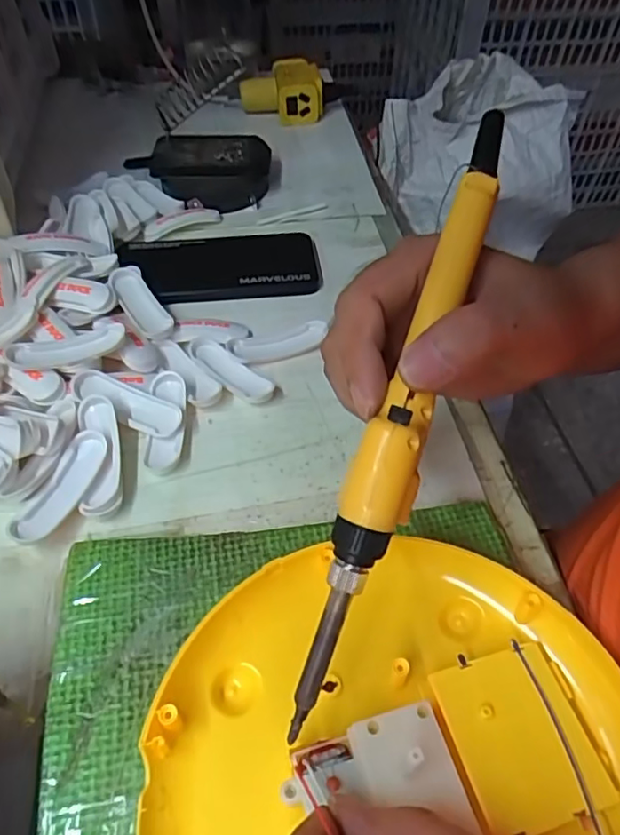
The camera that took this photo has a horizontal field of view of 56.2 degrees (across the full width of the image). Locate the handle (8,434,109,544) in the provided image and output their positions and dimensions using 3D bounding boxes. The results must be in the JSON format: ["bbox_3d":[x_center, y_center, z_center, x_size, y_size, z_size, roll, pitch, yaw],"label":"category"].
[{"bbox_3d":[-0.133,0.037,0.312,0.023,0.011,0.069,17,51,13],"label":"handle"}]

